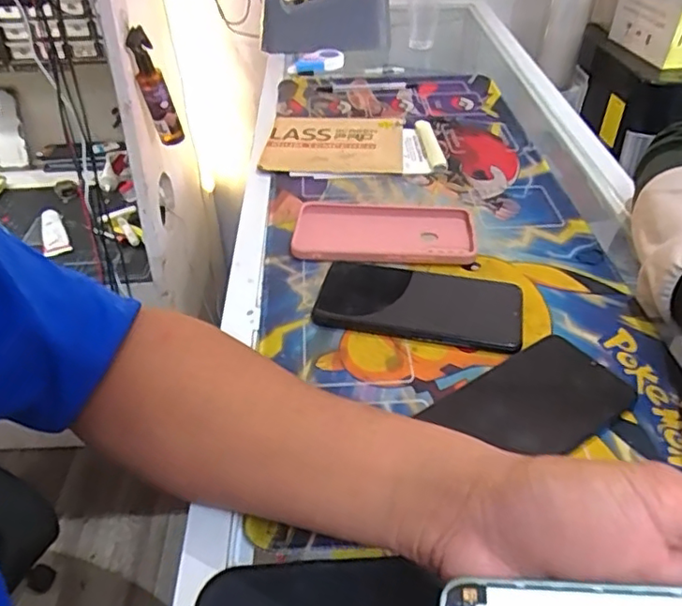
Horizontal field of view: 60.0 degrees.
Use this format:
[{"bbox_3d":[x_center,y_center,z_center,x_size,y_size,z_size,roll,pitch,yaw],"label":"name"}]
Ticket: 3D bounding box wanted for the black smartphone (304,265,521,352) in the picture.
[{"bbox_3d":[0.061,0.001,0.473,0.160,0.007,0.078,7,41,10],"label":"black smartphone"}]

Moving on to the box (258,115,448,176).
[{"bbox_3d":[0.014,-0.181,0.685,0.204,0.014,0.135,4,41,6],"label":"box"}]

